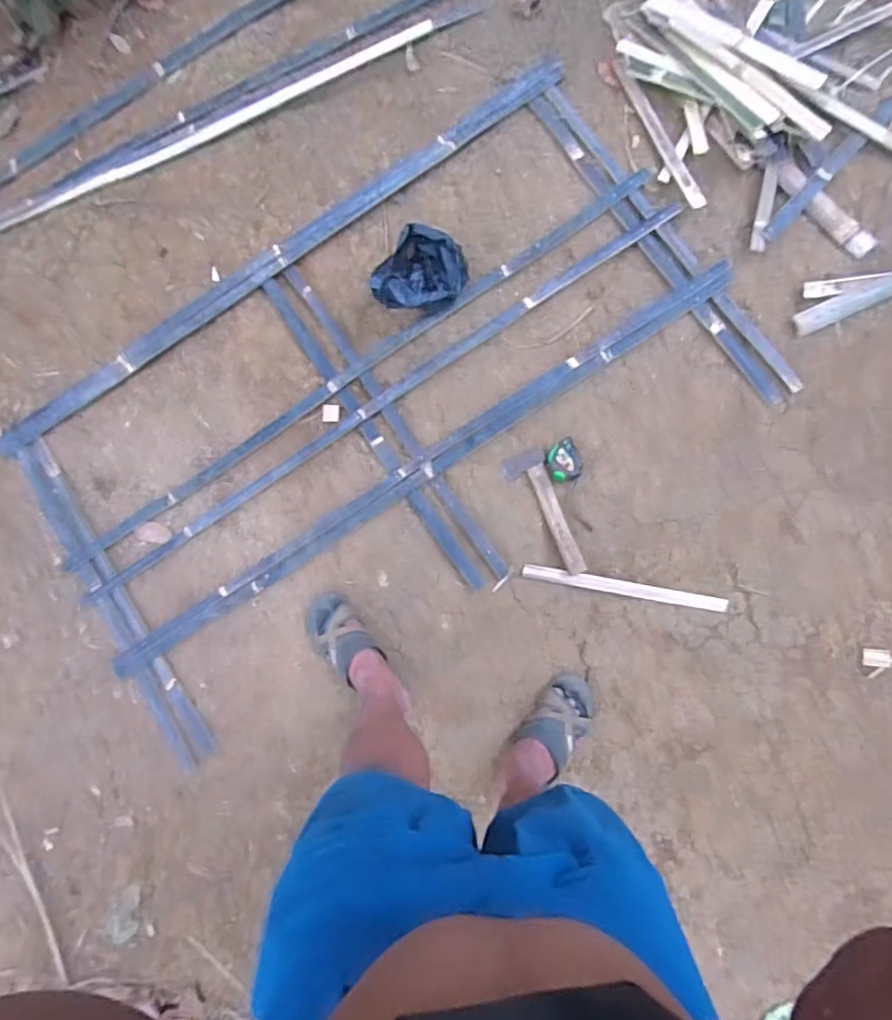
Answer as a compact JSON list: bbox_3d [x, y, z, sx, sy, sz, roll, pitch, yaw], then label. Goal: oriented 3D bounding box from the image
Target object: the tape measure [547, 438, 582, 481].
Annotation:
[{"bbox_3d":[0.243,-0.100,1.188,0.065,0.037,0.081,-23,83,4],"label":"tape measure"}]

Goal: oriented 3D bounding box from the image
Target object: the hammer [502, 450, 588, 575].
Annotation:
[{"bbox_3d":[0.200,0.007,1.175,0.086,0.025,0.266,-20,83,5],"label":"hammer"}]

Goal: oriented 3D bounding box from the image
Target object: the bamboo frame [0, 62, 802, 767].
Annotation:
[{"bbox_3d":[-0.176,-0.223,1.249,1.531,0.036,0.888,-31,82,3],"label":"bamboo frame"}]

